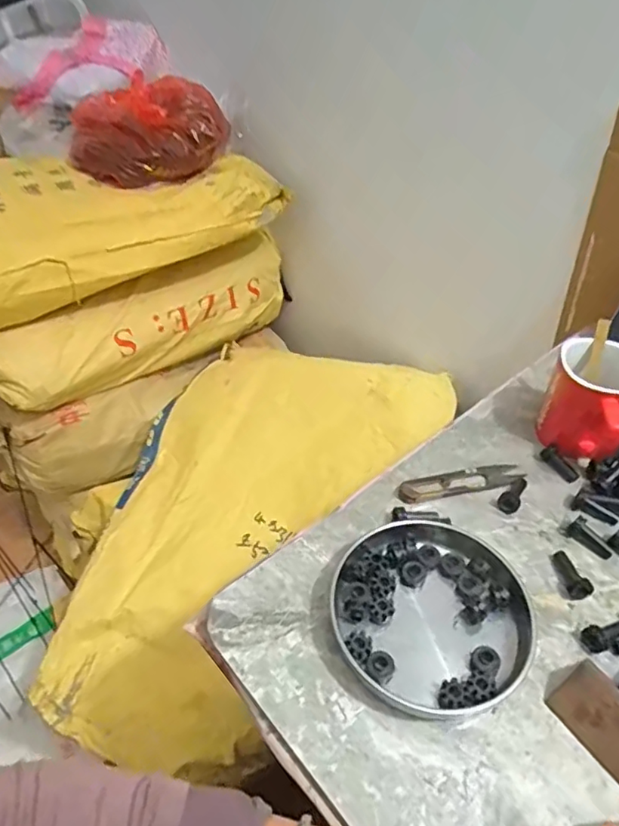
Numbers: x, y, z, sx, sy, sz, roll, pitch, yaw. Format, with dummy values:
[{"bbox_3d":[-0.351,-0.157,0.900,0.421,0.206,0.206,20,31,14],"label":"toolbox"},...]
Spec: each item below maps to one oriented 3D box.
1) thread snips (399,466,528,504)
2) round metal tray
[{"bbox_3d":[0.137,0.062,0.498,0.117,0.009,0.027,-12,45,-13],"label":"thread snips"},{"bbox_3d":[0.090,0.141,0.401,0.140,0.026,0.136,0,44,0],"label":"round metal tray"}]

